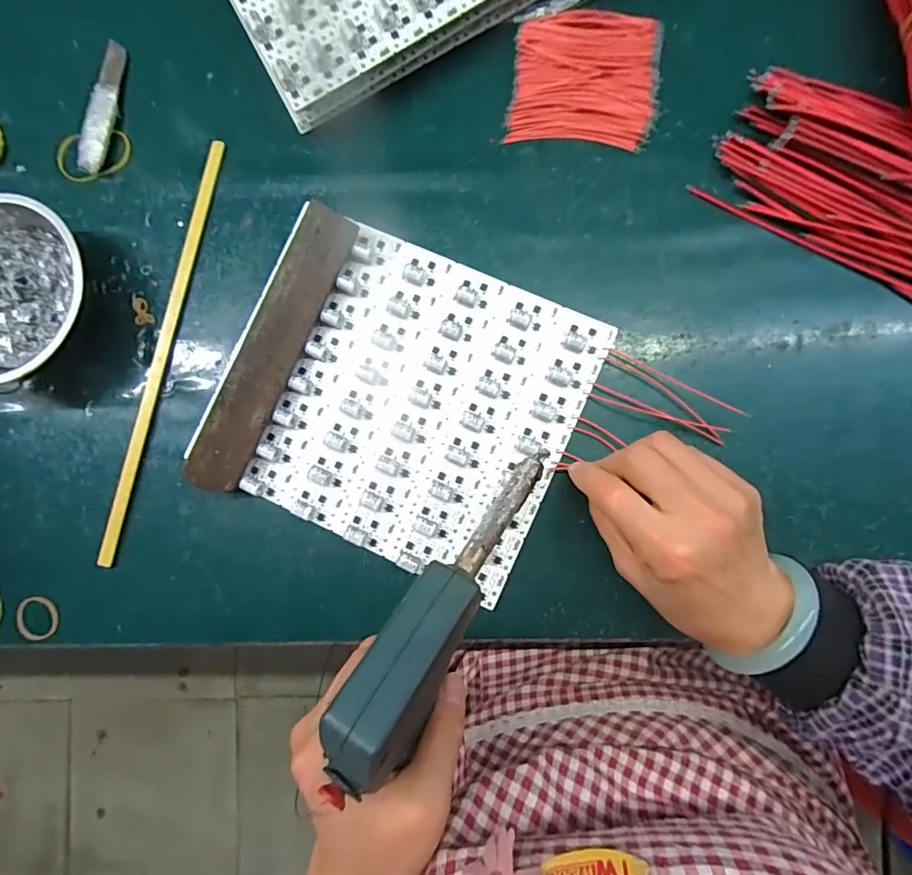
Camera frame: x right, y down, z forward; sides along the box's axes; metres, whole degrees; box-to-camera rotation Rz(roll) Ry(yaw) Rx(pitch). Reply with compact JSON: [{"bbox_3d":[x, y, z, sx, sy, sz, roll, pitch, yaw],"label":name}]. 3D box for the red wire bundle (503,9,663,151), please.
[{"bbox_3d":[0.090,-0.250,0.318,0.097,0.012,0.089,7,87,5],"label":"red wire bundle"}]

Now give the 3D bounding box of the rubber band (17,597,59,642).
[{"bbox_3d":[-0.298,0.128,0.324,0.029,0.005,0.027,0,86,5],"label":"rubber band"}]

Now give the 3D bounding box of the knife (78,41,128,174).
[{"bbox_3d":[-0.266,-0.251,0.345,0.020,0.010,0.103,8,87,5],"label":"knife"}]

